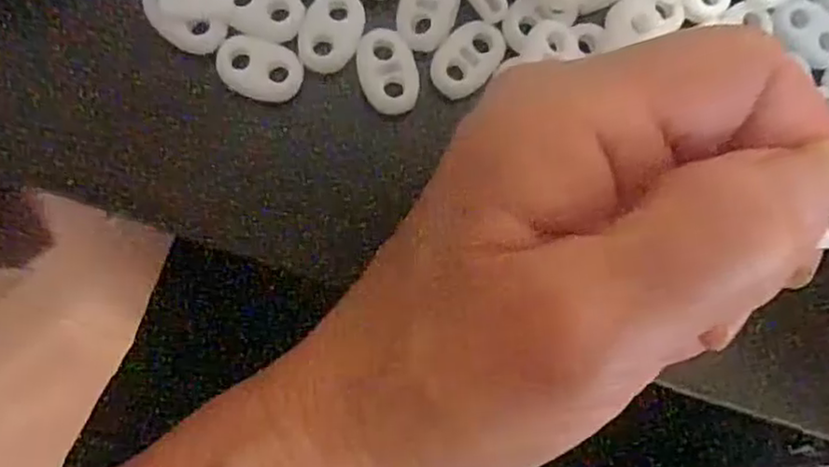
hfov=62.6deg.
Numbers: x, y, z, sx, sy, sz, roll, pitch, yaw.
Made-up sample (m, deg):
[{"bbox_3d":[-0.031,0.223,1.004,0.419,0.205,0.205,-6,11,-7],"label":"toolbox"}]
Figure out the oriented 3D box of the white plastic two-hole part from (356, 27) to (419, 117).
[{"bbox_3d":[-0.007,-0.043,0.178,0.015,0.004,0.022,-17,86,-6],"label":"white plastic two-hole part"}]

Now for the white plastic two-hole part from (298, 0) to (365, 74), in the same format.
[{"bbox_3d":[-0.022,-0.053,0.179,0.015,0.004,0.021,18,83,-3],"label":"white plastic two-hole part"}]

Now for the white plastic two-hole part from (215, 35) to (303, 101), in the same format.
[{"bbox_3d":[-0.040,-0.043,0.177,0.021,0.005,0.015,15,83,-3],"label":"white plastic two-hole part"}]

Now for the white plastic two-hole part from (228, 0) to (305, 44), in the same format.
[{"bbox_3d":[-0.038,-0.058,0.175,0.019,0.004,0.015,26,82,-2],"label":"white plastic two-hole part"}]

